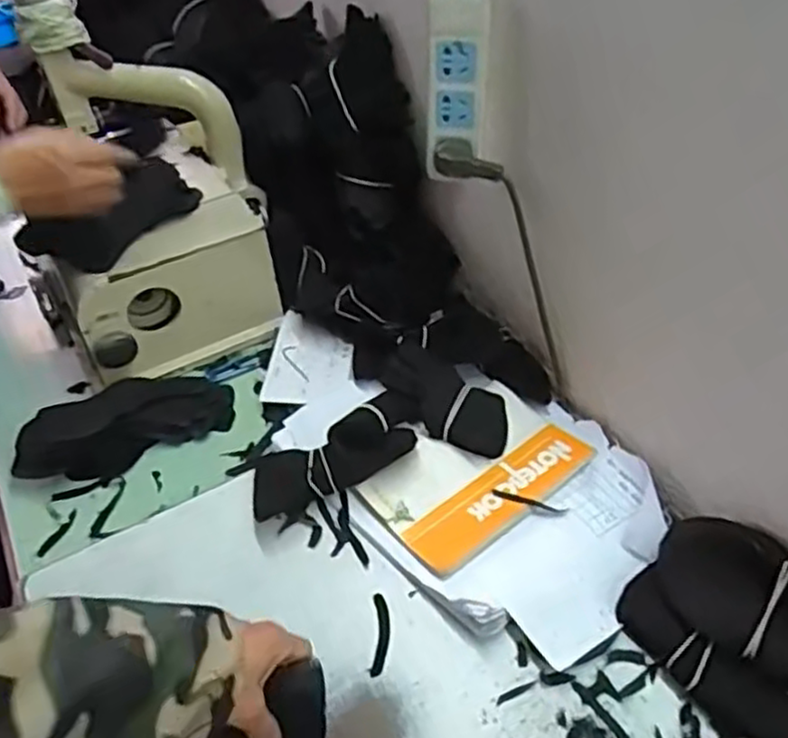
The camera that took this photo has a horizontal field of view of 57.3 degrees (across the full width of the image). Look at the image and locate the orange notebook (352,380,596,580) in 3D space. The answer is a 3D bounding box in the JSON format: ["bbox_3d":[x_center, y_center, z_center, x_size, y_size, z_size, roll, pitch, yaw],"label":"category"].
[{"bbox_3d":[0.080,0.101,0.691,0.198,0.014,0.130,-32,51,-23],"label":"orange notebook"}]

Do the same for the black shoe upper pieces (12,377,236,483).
[{"bbox_3d":[-0.287,0.055,0.769,0.221,0.047,0.104,-16,46,-9],"label":"black shoe upper pieces"}]

